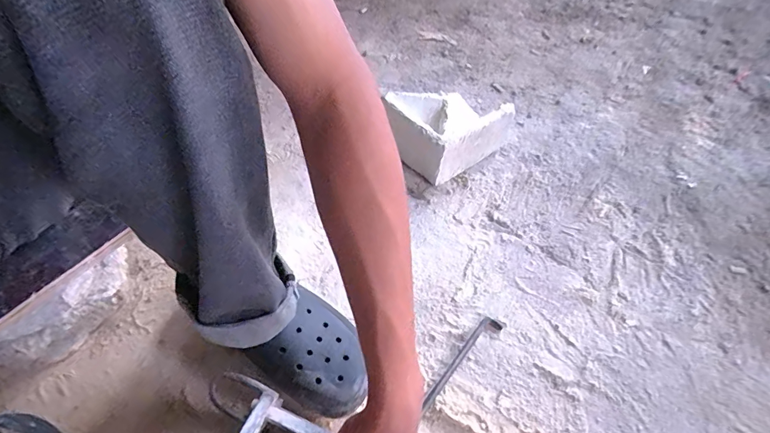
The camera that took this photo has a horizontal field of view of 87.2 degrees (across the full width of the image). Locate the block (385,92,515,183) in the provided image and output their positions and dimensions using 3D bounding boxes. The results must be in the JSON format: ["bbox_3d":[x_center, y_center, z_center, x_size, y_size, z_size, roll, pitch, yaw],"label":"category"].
[{"bbox_3d":[0.122,-0.171,0.773,0.203,0.105,0.153,-31,62,-24],"label":"block"}]

